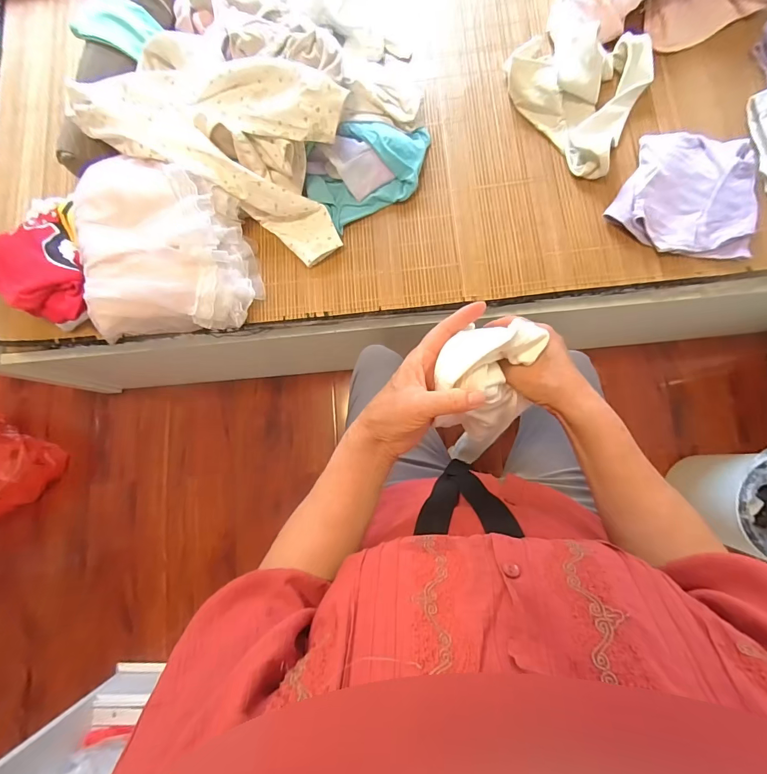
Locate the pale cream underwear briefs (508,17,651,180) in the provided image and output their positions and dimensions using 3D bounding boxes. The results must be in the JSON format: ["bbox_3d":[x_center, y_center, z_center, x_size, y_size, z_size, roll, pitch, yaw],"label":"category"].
[{"bbox_3d":[0.335,-0.539,0.701,0.237,0.075,0.247,28,85,8],"label":"pale cream underwear briefs"}]

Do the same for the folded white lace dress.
[{"bbox_3d":[-0.367,-0.237,0.685,0.253,0.130,0.269,-11,81,3],"label":"folded white lace dress"}]

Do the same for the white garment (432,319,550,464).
[{"bbox_3d":[0.104,0.011,0.404,0.097,0.127,0.127,3,82,6],"label":"white garment"}]

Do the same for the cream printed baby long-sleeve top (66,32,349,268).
[{"bbox_3d":[-0.275,-0.438,0.690,0.479,0.159,0.231,31,86,9],"label":"cream printed baby long-sleeve top"}]

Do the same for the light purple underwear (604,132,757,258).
[{"bbox_3d":[0.509,-0.331,0.668,0.221,0.040,0.204,5,82,6],"label":"light purple underwear"}]

